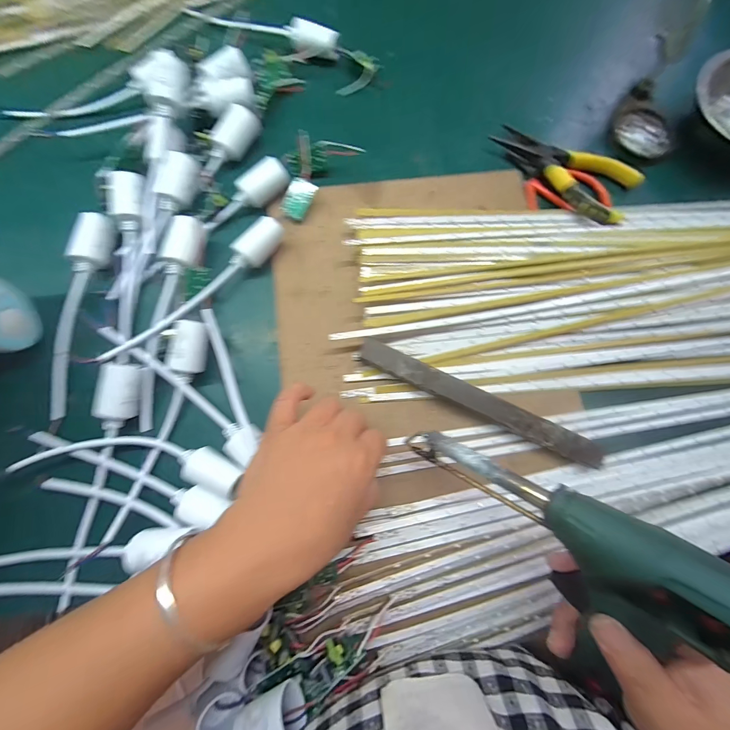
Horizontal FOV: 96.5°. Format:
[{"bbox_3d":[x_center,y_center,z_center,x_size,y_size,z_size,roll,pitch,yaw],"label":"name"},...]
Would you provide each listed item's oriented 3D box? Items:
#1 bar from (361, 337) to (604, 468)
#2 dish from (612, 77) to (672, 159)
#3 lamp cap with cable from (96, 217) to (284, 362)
[{"bbox_3d":[0.095,0.031,0.275,0.212,0.006,0.020,26,86,4],"label":"bar"},{"bbox_3d":[0.304,-0.268,0.358,0.053,0.022,0.083,-3,78,-2],"label":"dish"},{"bbox_3d":[-0.144,-0.064,0.290,0.025,0.026,0.185,41,80,7],"label":"lamp cap with cable"}]

